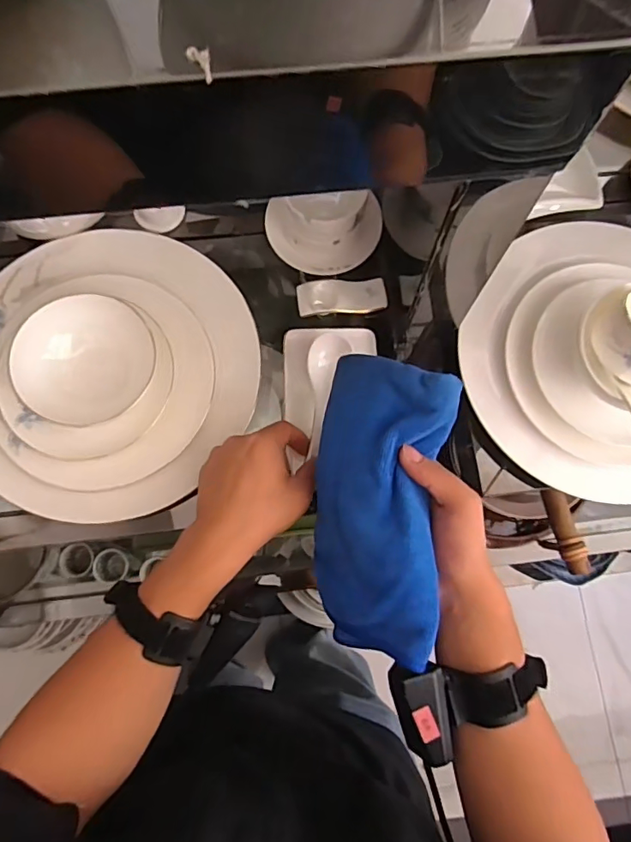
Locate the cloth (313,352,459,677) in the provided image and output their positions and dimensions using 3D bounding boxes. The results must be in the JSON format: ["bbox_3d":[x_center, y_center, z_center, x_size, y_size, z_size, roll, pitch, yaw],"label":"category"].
[{"bbox_3d":[0.041,0.054,0.355,0.097,0.026,0.199,2,82,37],"label":"cloth"}]

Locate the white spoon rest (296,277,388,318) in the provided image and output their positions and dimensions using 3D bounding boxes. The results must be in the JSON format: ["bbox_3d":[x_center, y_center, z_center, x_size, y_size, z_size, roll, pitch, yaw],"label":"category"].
[{"bbox_3d":[0.026,-0.117,0.477,0.084,0.013,0.033,-7,78,-3],"label":"white spoon rest"}]

